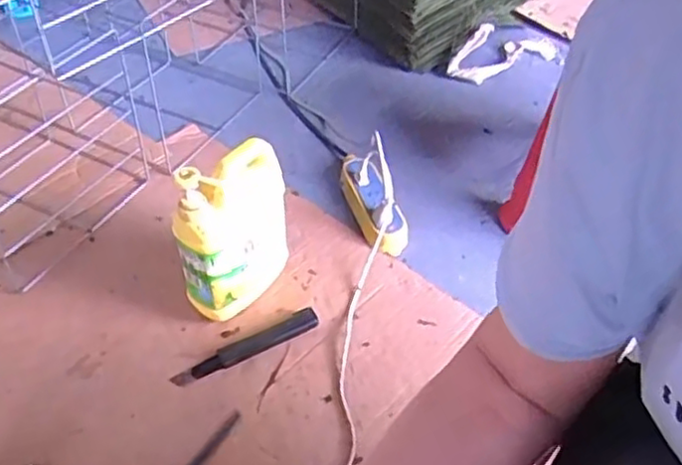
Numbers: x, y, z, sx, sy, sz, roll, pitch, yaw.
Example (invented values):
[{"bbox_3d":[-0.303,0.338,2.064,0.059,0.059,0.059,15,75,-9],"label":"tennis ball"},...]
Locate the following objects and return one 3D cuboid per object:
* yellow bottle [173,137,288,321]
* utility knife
[{"bbox_3d":[-0.125,0.007,0.866,0.148,0.237,0.066,-33,54,-29],"label":"yellow bottle"},{"bbox_3d":[-0.118,0.143,0.879,0.192,0.015,0.031,-21,50,-21],"label":"utility knife"}]

